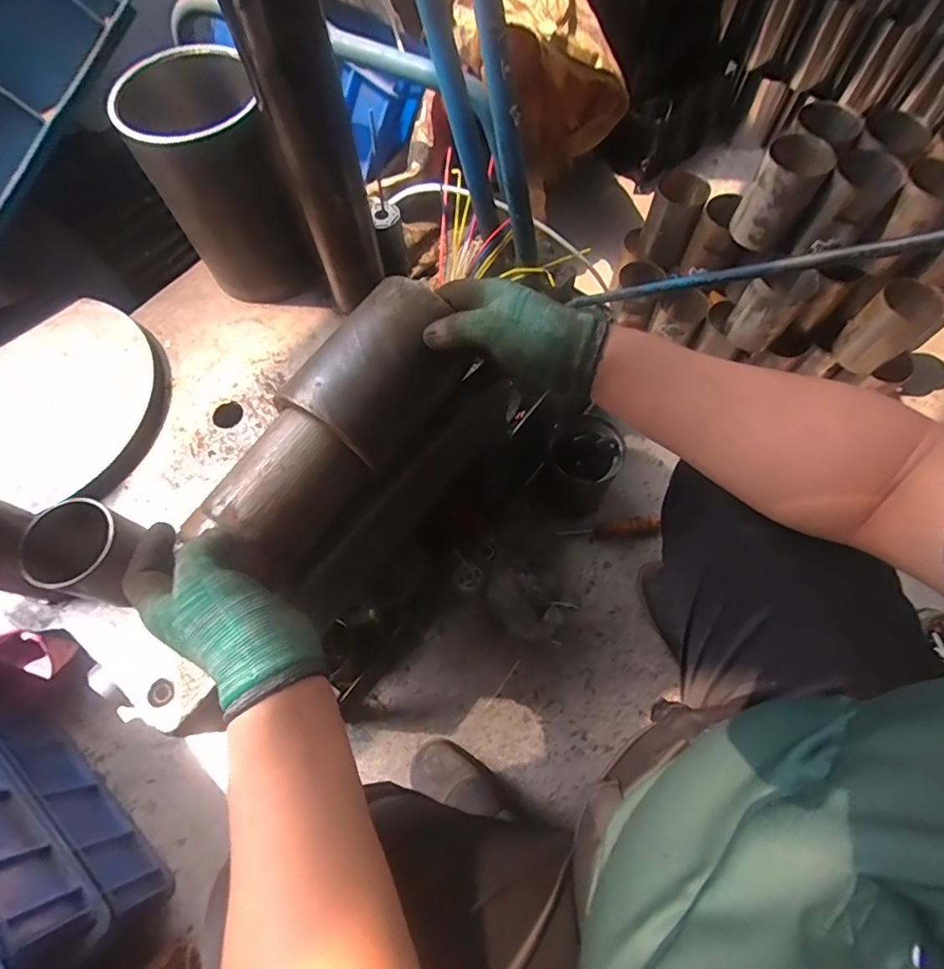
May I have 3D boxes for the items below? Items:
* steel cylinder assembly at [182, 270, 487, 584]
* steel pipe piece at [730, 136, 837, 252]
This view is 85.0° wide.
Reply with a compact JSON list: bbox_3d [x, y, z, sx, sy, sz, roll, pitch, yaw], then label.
[{"bbox_3d":[-0.098,-0.054,0.431,0.099,0.081,0.242,31,78,14],"label":"steel cylinder assembly"},{"bbox_3d":[0.475,-0.449,0.793,0.091,0.124,0.100,31,71,14],"label":"steel pipe piece"}]

